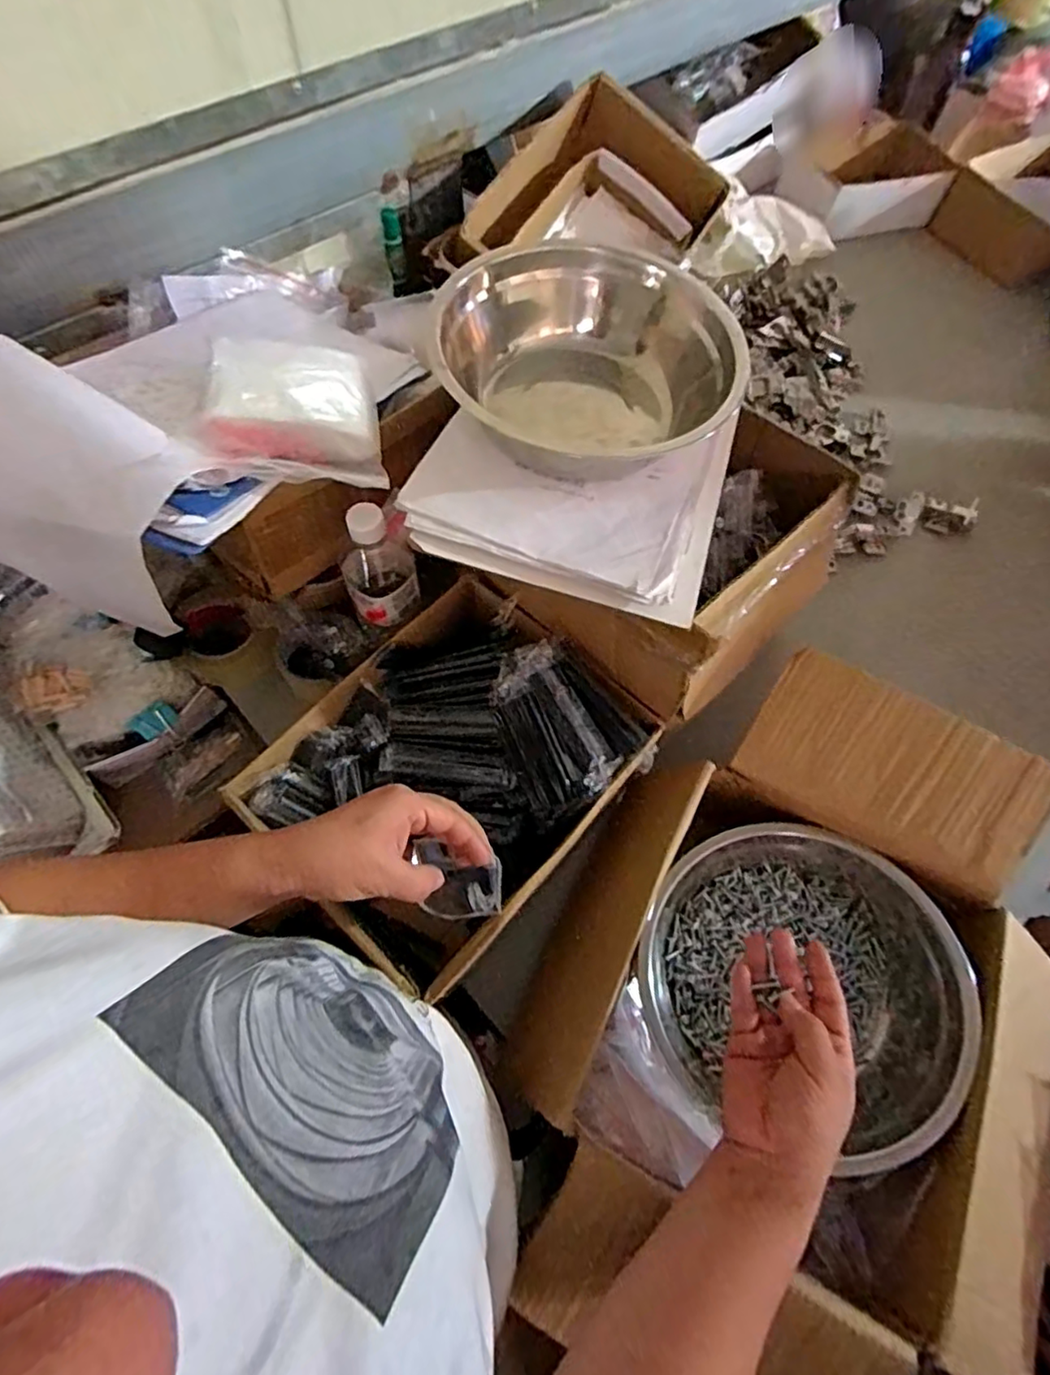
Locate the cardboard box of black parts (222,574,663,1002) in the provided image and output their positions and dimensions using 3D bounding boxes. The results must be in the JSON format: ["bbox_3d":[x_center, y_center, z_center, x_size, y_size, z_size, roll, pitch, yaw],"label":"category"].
[{"bbox_3d":[-0.067,0.077,0.560,0.249,0.110,0.298,39,69,15],"label":"cardboard box of black parts"}]

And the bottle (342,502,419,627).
[{"bbox_3d":[-0.136,-0.113,0.560,0.068,0.110,0.063,-1,65,-3],"label":"bottle"}]

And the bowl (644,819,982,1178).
[{"bbox_3d":[0.238,0.247,0.529,0.254,0.104,0.236,1,65,-2],"label":"bowl"}]

